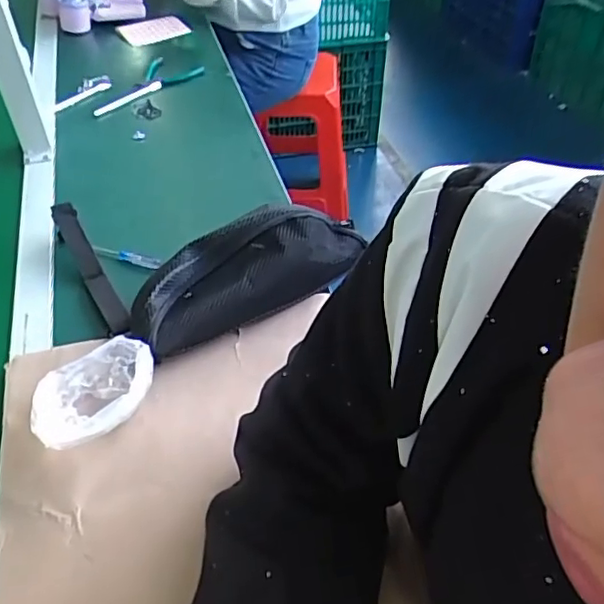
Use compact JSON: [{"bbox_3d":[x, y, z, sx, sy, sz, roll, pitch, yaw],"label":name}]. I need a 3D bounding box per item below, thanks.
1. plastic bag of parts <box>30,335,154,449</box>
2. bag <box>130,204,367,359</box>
[{"bbox_3d":[-0.182,0.081,0.536,0.083,0.031,0.117,23,48,20],"label":"plastic bag of parts"},{"bbox_3d":[-0.063,-0.035,0.641,0.250,0.068,0.104,-25,51,-26],"label":"bag"}]

